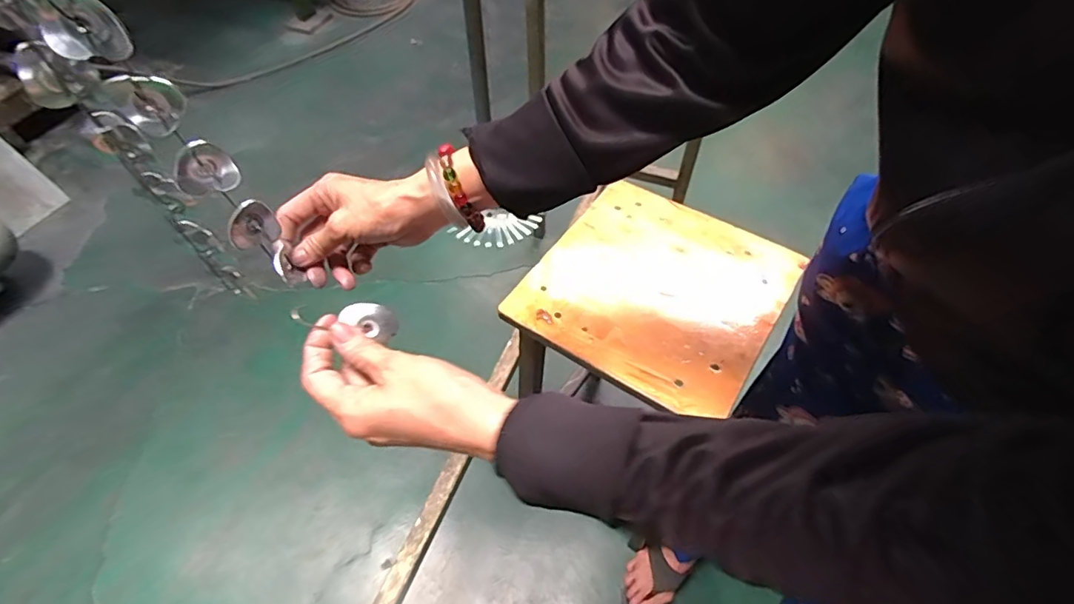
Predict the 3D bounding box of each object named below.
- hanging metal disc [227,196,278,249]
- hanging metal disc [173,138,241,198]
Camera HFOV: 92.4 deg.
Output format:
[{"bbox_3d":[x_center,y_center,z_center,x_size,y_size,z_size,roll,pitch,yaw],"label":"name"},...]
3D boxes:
[{"bbox_3d":[-0.200,-0.054,0.360,0.032,0.033,0.007,-37,62,-23],"label":"hanging metal disc"},{"bbox_3d":[-0.208,-0.084,0.323,0.035,0.035,0.015,-20,57,-13],"label":"hanging metal disc"}]

